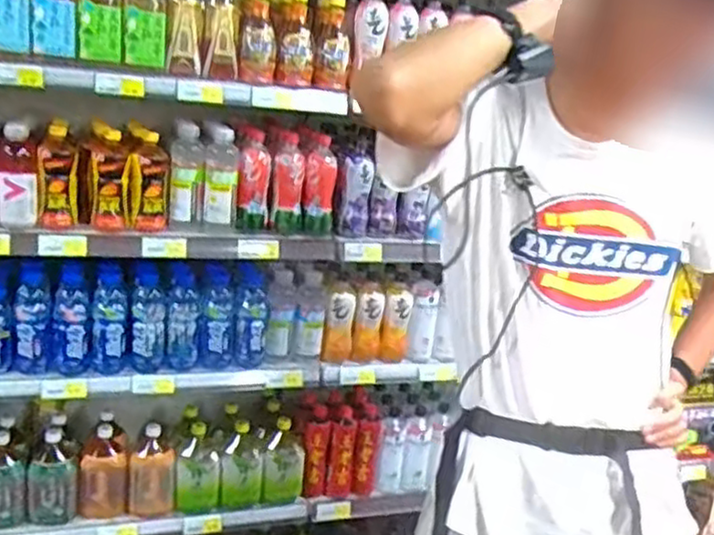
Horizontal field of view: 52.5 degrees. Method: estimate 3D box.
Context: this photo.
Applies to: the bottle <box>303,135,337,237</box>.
[{"bbox_3d":[-0.079,-0.177,1.586,0.061,0.203,0.058,6,15,0],"label":"bottle"}]

